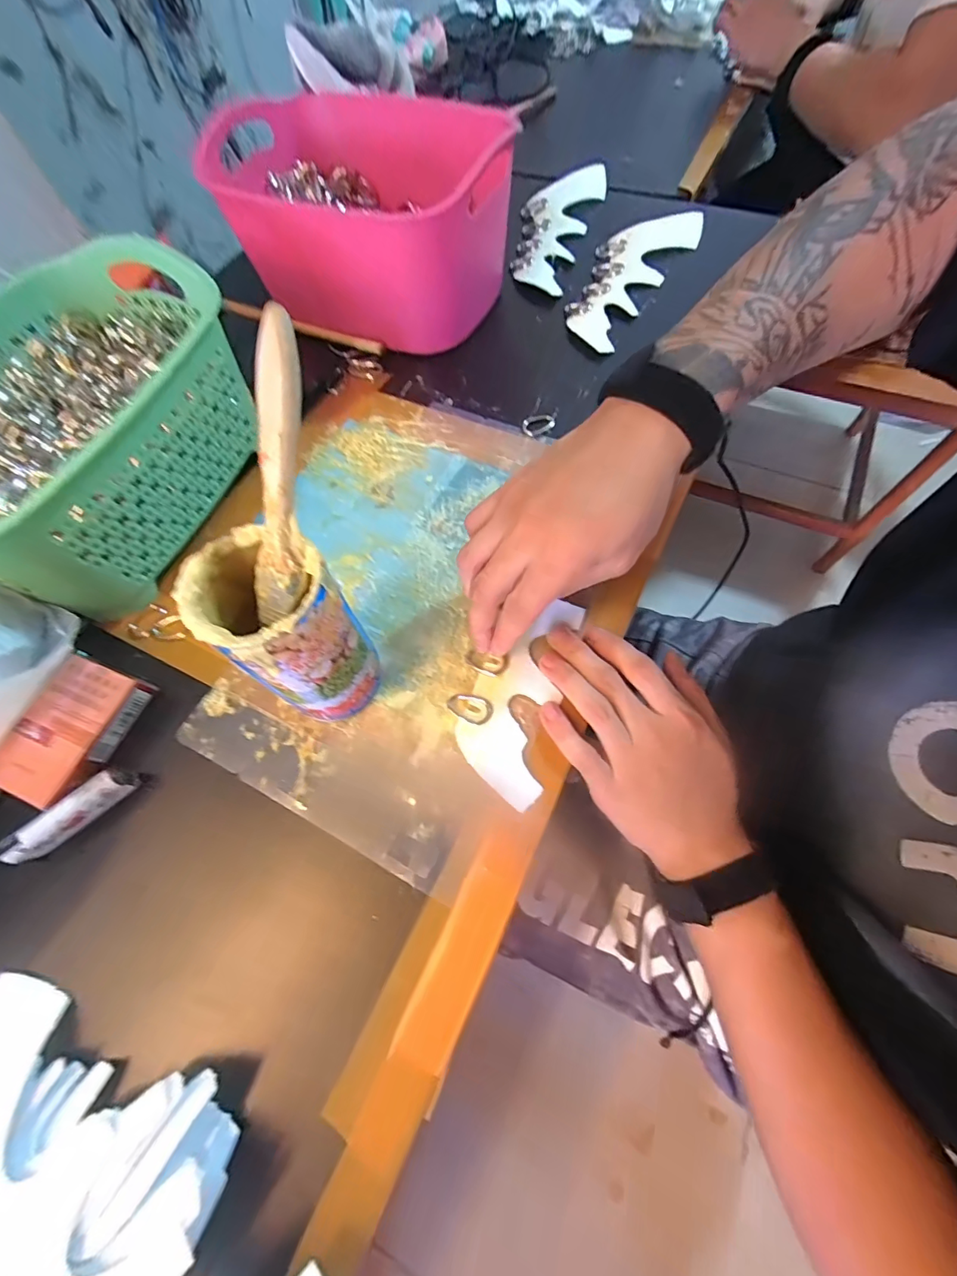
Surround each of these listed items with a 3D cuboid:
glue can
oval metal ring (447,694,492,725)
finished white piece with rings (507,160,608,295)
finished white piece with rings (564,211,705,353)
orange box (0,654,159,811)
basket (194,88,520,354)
[{"bbox_3d":[-0.103,0.000,0.271,0.074,0.122,0.064,29,70,16],"label":"glue can"},{"bbox_3d":[-0.006,0.046,0.308,0.030,0.004,0.018,20,68,13],"label":"oval metal ring"},{"bbox_3d":[0.085,-0.479,0.538,0.085,0.016,0.237,14,67,10],"label":"finished white piece with rings"},{"bbox_3d":[0.153,-0.384,0.491,0.085,0.022,0.229,28,70,15],"label":"finished white piece with rings"},{"bbox_3d":[-0.264,0.059,0.303,0.055,0.020,0.086,17,67,11],"label":"orange box"},{"bbox_3d":[-0.111,-0.411,0.458,0.273,0.119,0.200,23,69,14],"label":"basket"}]

